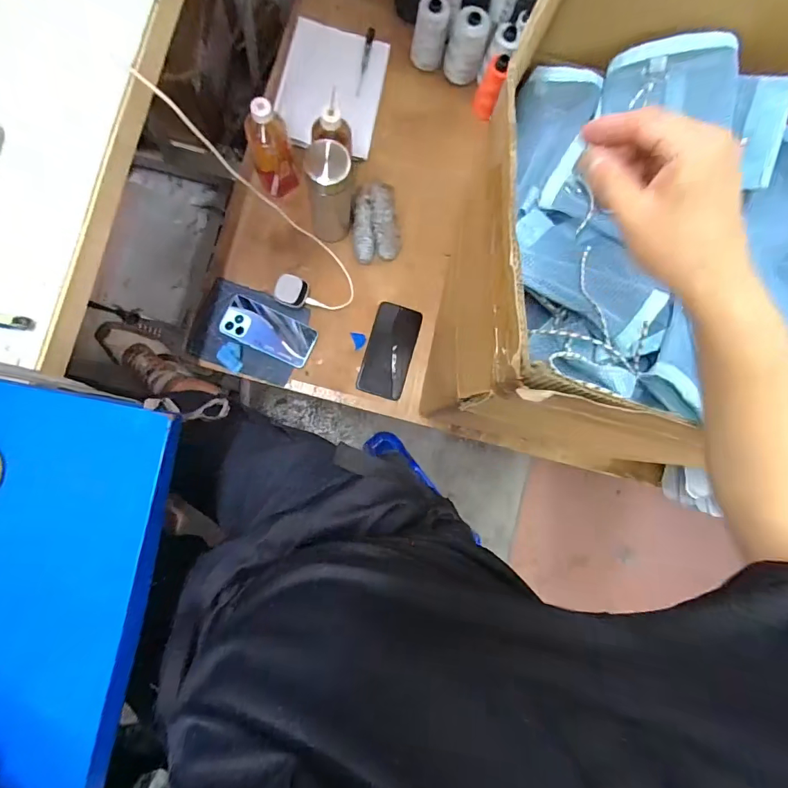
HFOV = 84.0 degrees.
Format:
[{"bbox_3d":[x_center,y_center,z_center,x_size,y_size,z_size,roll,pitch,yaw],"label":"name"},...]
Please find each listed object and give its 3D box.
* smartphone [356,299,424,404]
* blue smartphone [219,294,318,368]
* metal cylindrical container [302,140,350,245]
[{"bbox_3d":[-0.008,-0.082,0.840,0.088,0.004,0.174,16,89,-4],"label":"smartphone"},{"bbox_3d":[-0.232,-0.116,0.808,0.169,0.013,0.079,24,83,-2],"label":"blue smartphone"},{"bbox_3d":[-0.107,-0.329,0.738,0.067,0.217,0.062,1,84,-7],"label":"metal cylindrical container"}]

